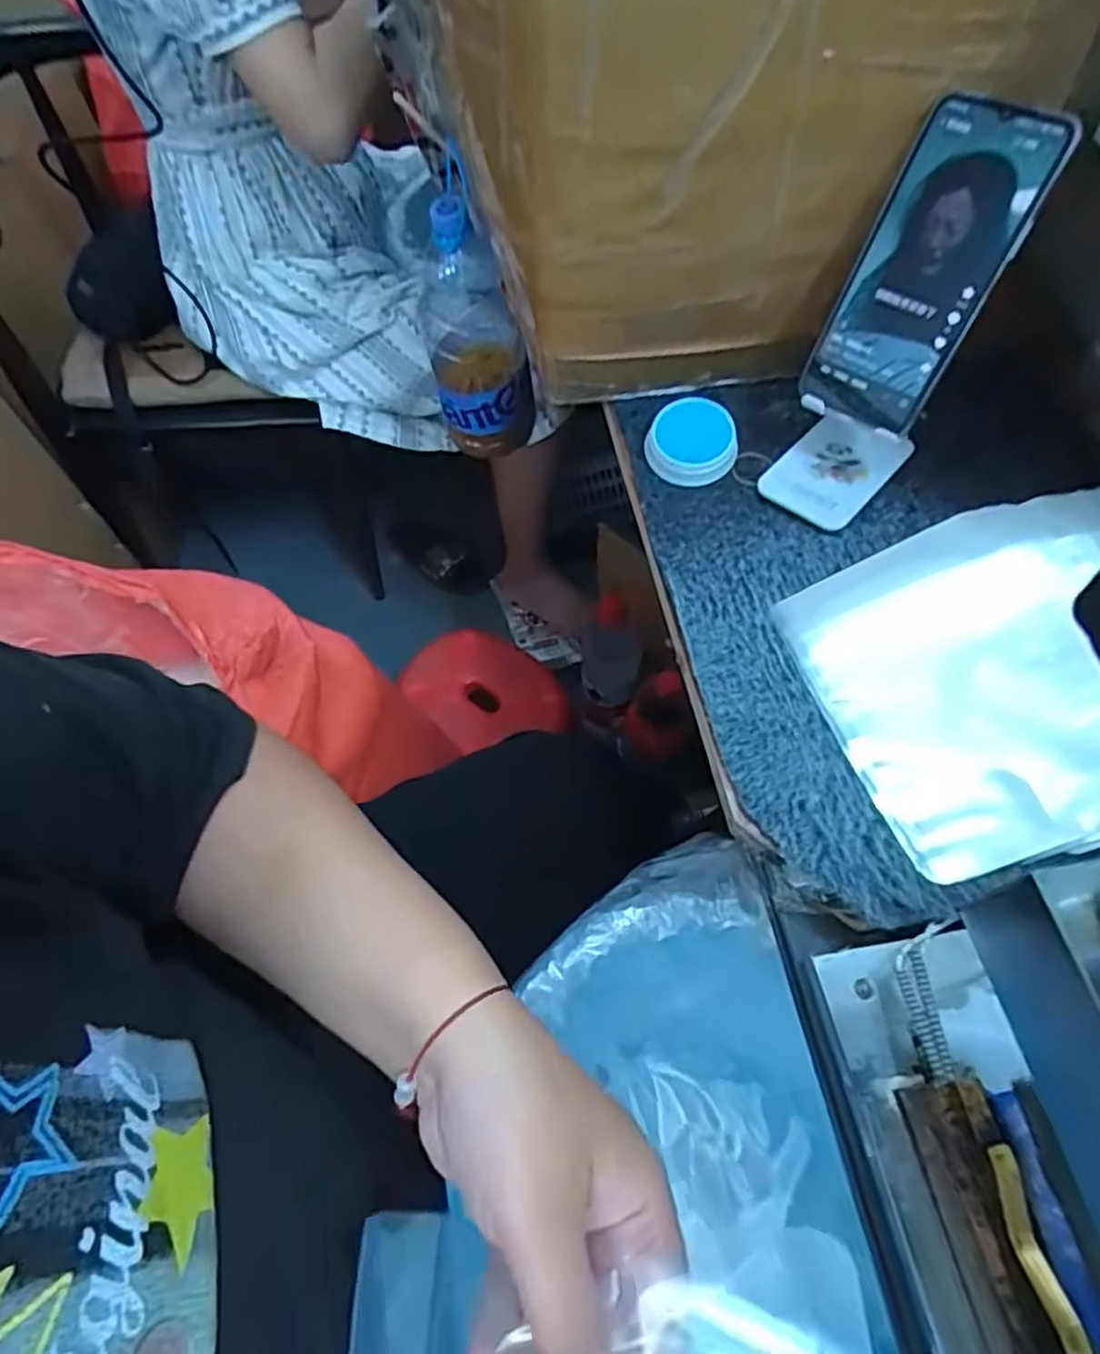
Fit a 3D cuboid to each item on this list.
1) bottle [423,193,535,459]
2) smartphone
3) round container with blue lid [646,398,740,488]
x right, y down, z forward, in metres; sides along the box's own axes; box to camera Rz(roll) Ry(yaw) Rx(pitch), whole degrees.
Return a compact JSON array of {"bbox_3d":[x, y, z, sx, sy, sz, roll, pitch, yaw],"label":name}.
[{"bbox_3d":[-0.072,-0.334,0.706,0.092,0.237,0.090,-9,59,-2],"label":"bottle"},{"bbox_3d":[0.212,-0.228,0.412,0.077,0.158,0.010,35,36,21],"label":"smartphone"},{"bbox_3d":[0.100,-0.165,0.507,0.060,0.031,0.057,-1,59,2],"label":"round container with blue lid"}]

